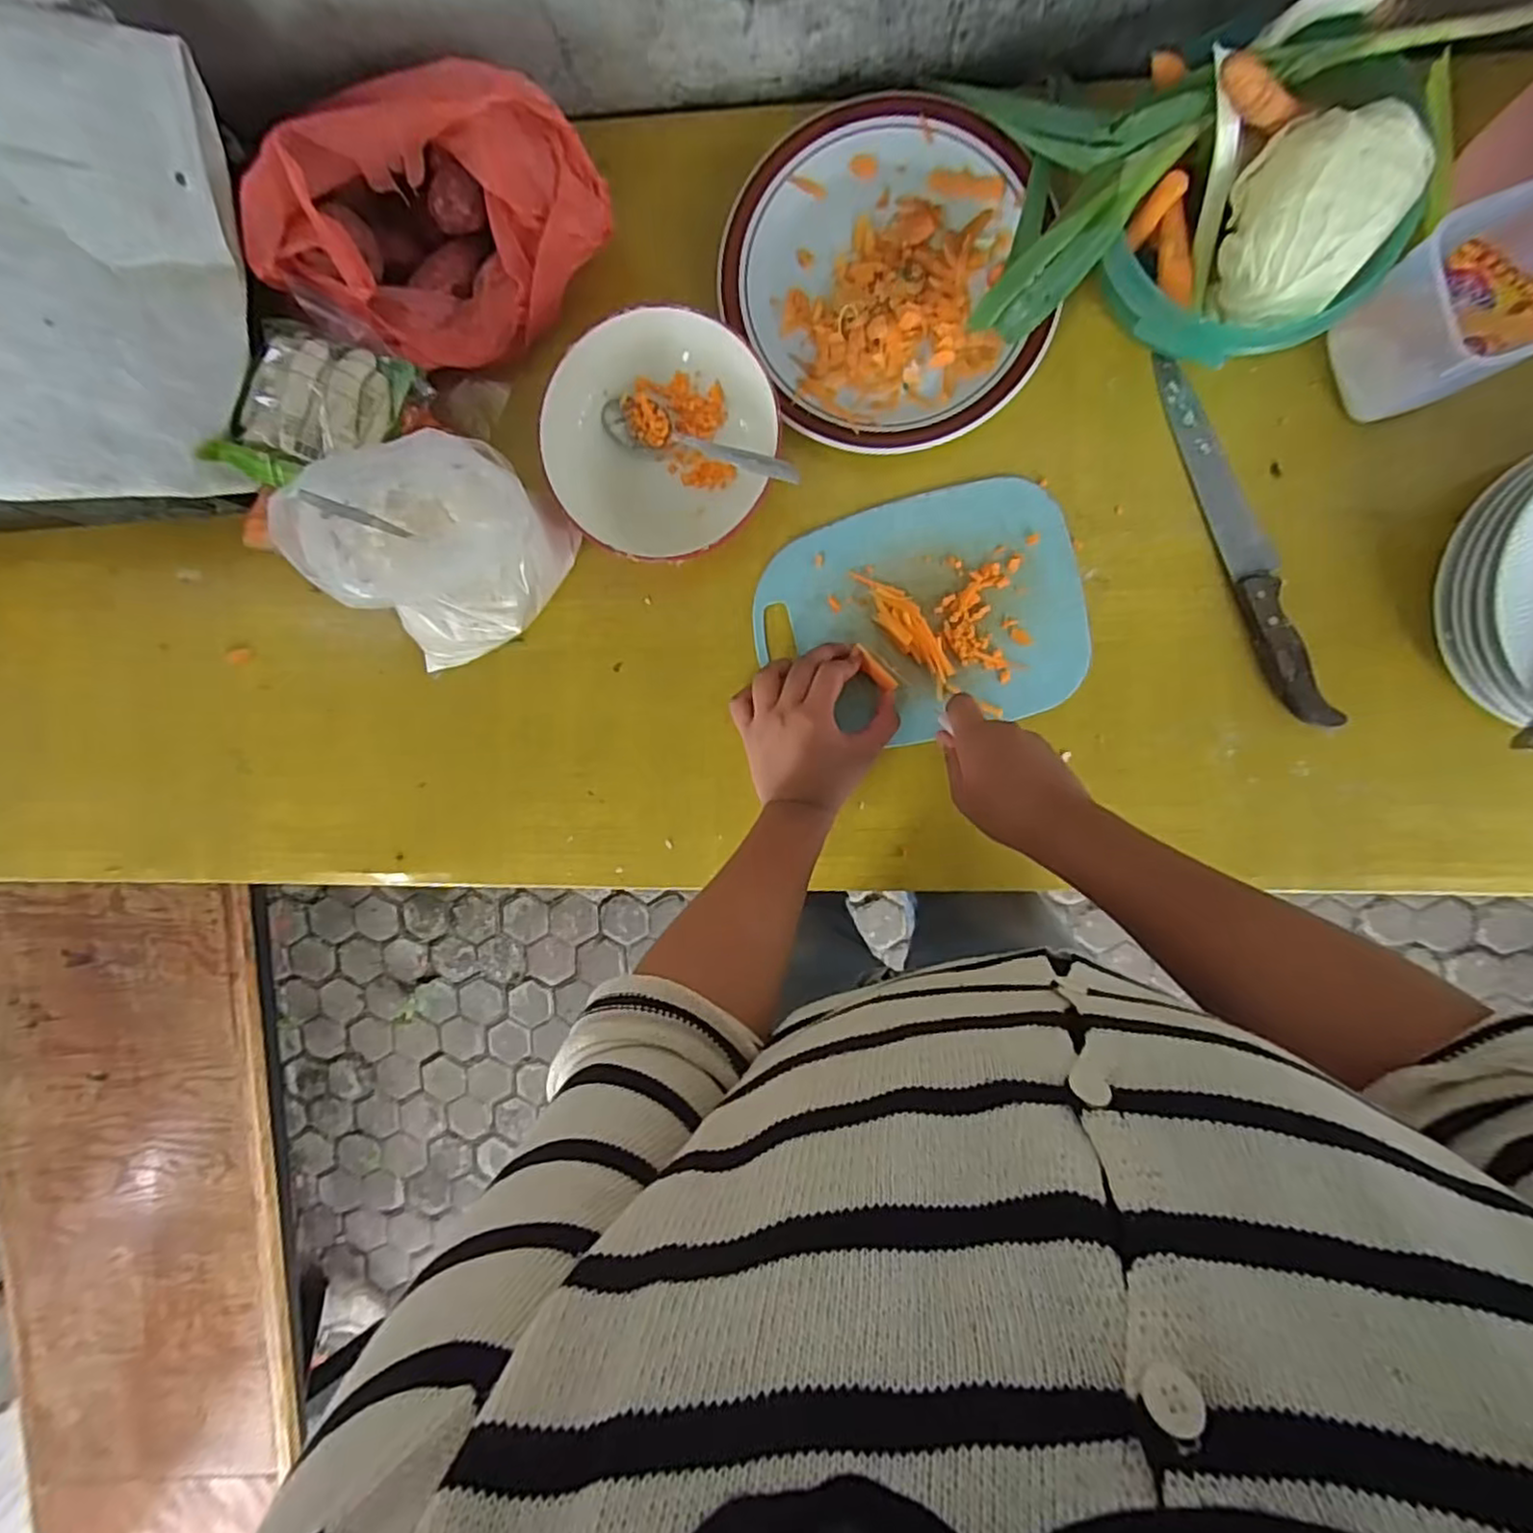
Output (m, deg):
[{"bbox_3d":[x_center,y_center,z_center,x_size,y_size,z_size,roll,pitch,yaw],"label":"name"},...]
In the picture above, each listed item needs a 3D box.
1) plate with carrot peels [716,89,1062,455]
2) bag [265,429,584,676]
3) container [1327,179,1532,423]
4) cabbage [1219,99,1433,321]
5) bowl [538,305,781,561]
[{"bbox_3d":[0.089,-0.355,0.506,0.218,0.023,0.237,1,98,5],"label":"plate with carrot peels"},{"bbox_3d":[-0.222,-0.149,0.490,0.136,0.155,0.123,-17,96,7],"label":"bag"},{"bbox_3d":[0.442,-0.291,0.454,0.086,0.128,0.092,-22,95,7],"label":"container"},{"bbox_3d":[0.331,-0.337,0.426,0.091,0.057,0.098,1,98,5],"label":"cabbage"},{"bbox_3d":[-0.076,-0.243,0.521,0.163,0.048,0.164,1,98,5],"label":"bowl"}]

